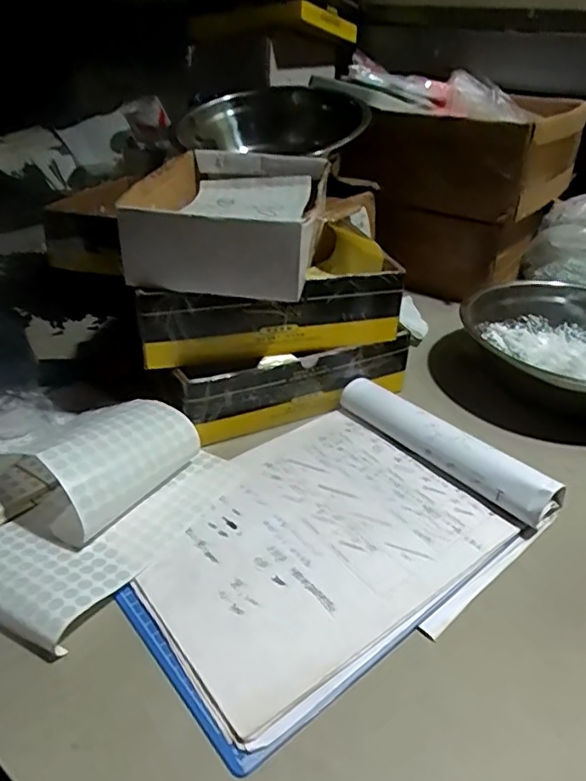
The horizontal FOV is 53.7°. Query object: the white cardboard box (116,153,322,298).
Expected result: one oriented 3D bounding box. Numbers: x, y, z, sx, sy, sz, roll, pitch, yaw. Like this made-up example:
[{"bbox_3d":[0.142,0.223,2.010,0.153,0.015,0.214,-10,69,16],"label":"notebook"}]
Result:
[{"bbox_3d":[-0.059,-0.166,0.548,0.158,0.066,0.227,4,33,4],"label":"white cardboard box"}]

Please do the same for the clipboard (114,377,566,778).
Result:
[{"bbox_3d":[0.024,0.102,0.448,0.302,0.043,0.217,-25,42,-34],"label":"clipboard"}]

